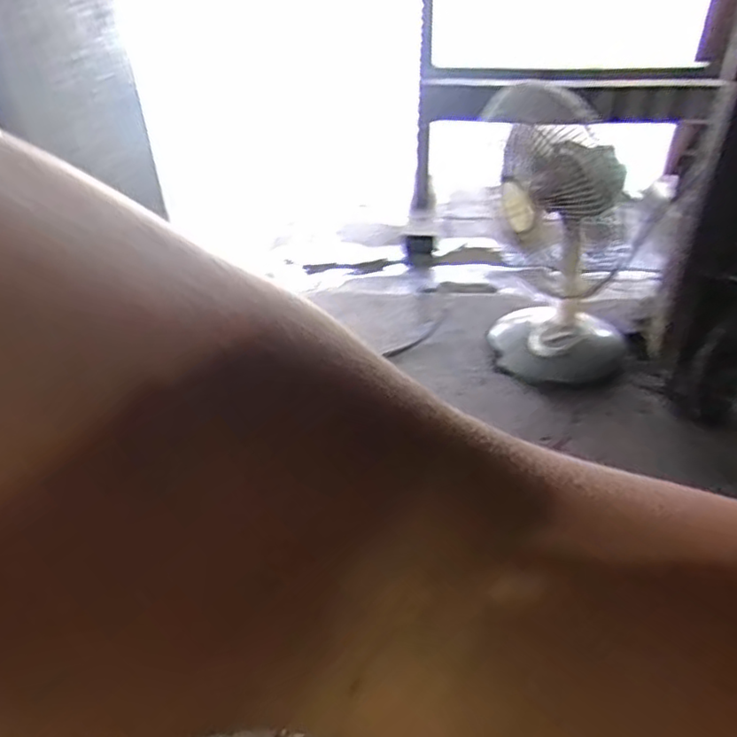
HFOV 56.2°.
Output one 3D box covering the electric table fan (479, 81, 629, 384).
[{"bbox_3d":[0.430,-0.289,1.487,0.328,0.589,0.453,0,38,1],"label":"electric table fan"}]

